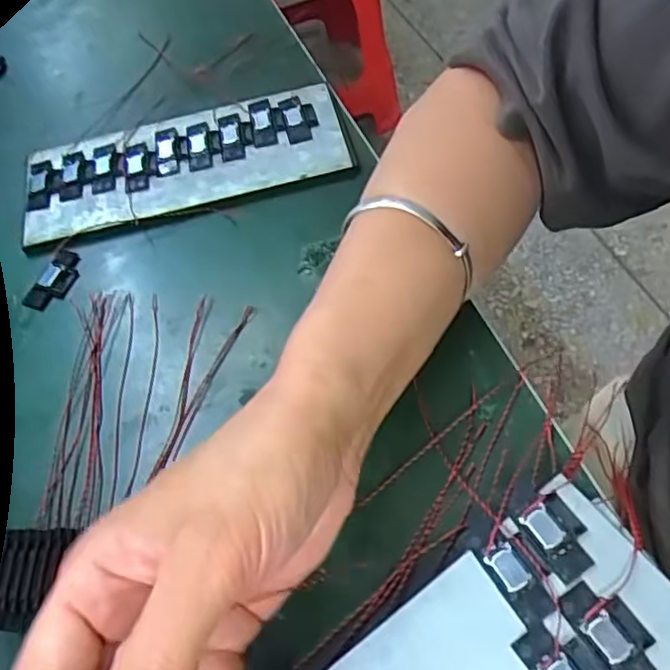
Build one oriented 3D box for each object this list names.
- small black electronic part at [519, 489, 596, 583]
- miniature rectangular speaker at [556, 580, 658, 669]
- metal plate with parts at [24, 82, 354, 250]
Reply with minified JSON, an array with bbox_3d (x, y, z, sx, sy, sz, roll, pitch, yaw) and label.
[{"bbox_3d":[0.086,0.077,0.251,0.018,0.004,0.031,-28,58,-9],"label":"small black electronic part"},{"bbox_3d":[0.100,0.106,0.232,0.020,0.005,0.039,-31,59,-11],"label":"miniature rectangular speaker"},{"bbox_3d":[-0.093,-0.106,0.399,0.195,0.014,0.079,-15,57,-1],"label":"metal plate with parts"}]

